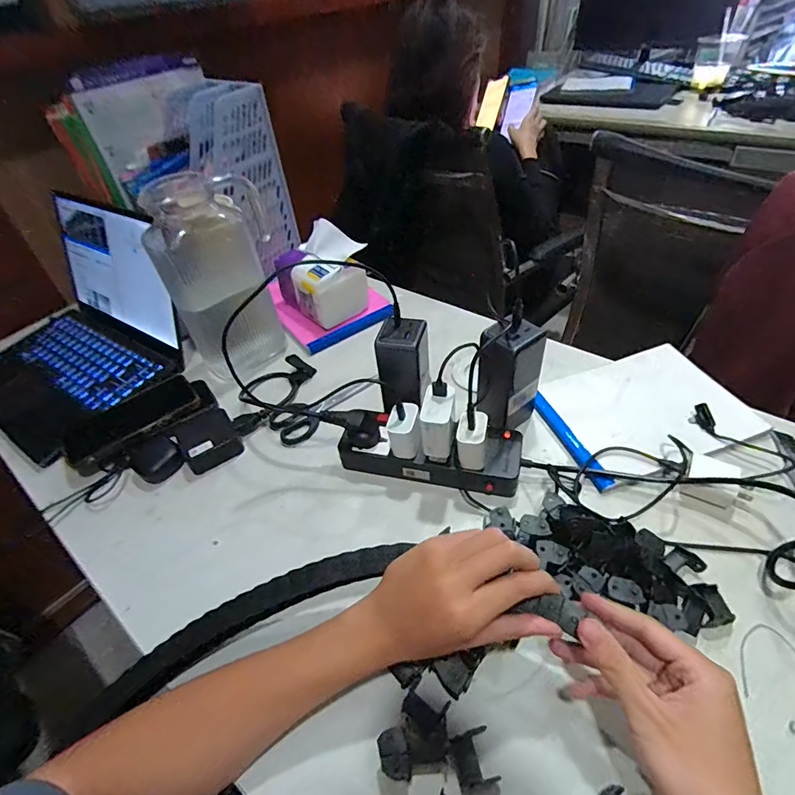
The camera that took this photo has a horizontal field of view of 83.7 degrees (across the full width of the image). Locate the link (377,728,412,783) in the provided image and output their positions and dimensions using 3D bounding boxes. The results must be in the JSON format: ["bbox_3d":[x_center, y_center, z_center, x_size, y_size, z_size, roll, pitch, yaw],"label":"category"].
[{"bbox_3d":[-0.002,0.260,0.322,0.020,0.024,0.029,-13,44,-6],"label":"link"}]

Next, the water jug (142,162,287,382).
[{"bbox_3d":[-0.274,-0.186,0.672,0.146,0.257,0.164,-29,48,-22],"label":"water jug"}]

